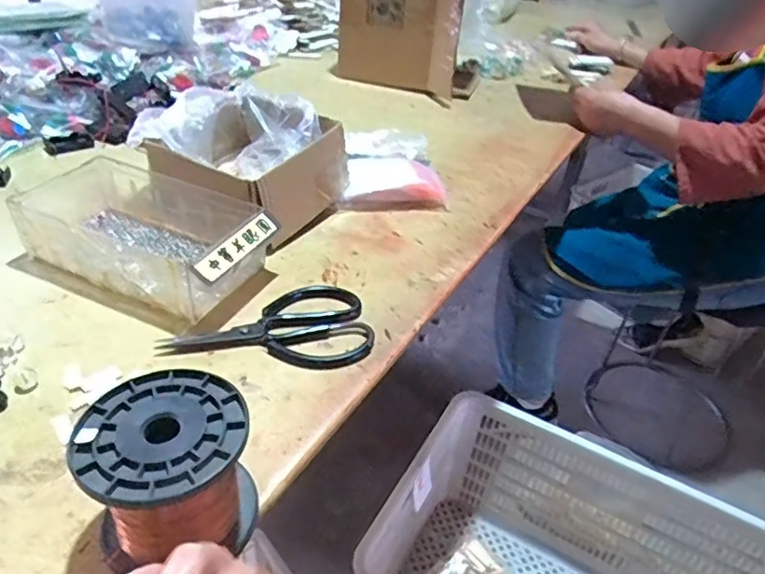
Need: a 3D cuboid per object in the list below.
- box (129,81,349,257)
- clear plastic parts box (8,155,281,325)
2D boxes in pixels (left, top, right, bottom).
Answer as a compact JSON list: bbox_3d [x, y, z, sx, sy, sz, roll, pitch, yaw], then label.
[{"bbox_3d":[-0.168,-0.152,0.692,0.218,0.101,0.191,22,39,21],"label":"box"},{"bbox_3d":[-0.247,-0.058,0.589,0.263,0.063,0.134,18,38,16],"label":"clear plastic parts box"}]

